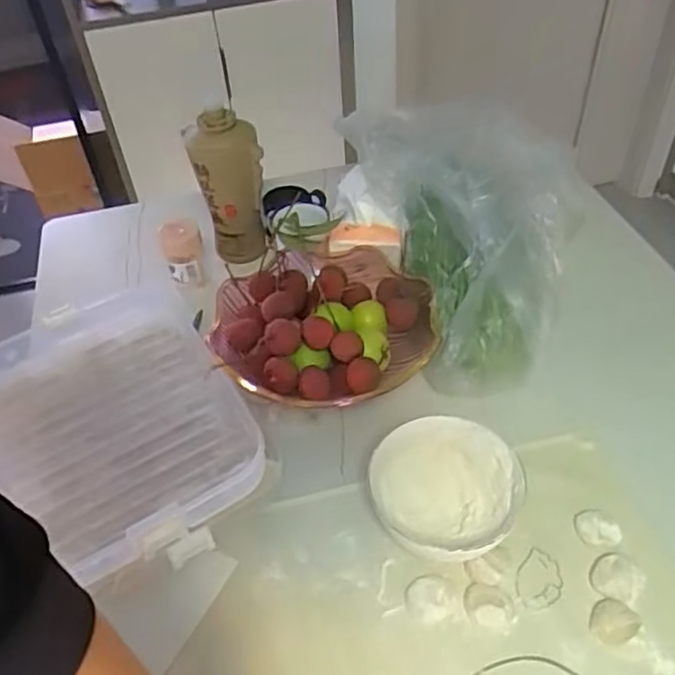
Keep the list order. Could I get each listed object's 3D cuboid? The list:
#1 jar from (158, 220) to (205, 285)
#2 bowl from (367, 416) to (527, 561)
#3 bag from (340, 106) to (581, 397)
[{"bbox_3d":[-0.186,-0.102,0.795,0.047,0.089,0.042,-15,46,-9],"label":"jar"},{"bbox_3d":[0.094,0.140,0.569,0.126,0.062,0.120,-3,46,3],"label":"bowl"},{"bbox_3d":[0.143,-0.128,0.723,0.172,0.169,0.322,-12,46,-6],"label":"bag"}]

